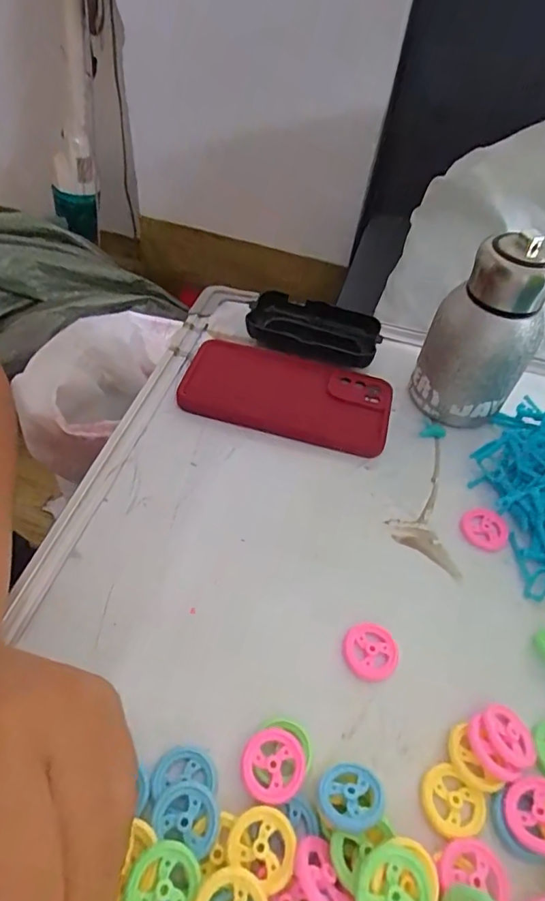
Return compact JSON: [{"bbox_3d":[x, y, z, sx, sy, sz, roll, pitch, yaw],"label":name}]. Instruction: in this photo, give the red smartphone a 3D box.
[{"bbox_3d":[0.012,-0.045,0.394,0.159,0.013,0.078,14,51,6],"label":"red smartphone"}]

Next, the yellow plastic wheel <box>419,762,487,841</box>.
[{"bbox_3d":[0.084,0.167,0.236,0.030,0.008,0.027,37,57,23],"label":"yellow plastic wheel"}]

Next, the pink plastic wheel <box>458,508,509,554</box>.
[{"bbox_3d":[0.141,0.053,0.335,0.031,0.004,0.030,3,51,-3],"label":"pink plastic wheel"}]

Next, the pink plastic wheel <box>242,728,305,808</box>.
[{"bbox_3d":[0.001,0.146,0.234,0.029,0.004,0.029,3,51,-3],"label":"pink plastic wheel"}]

